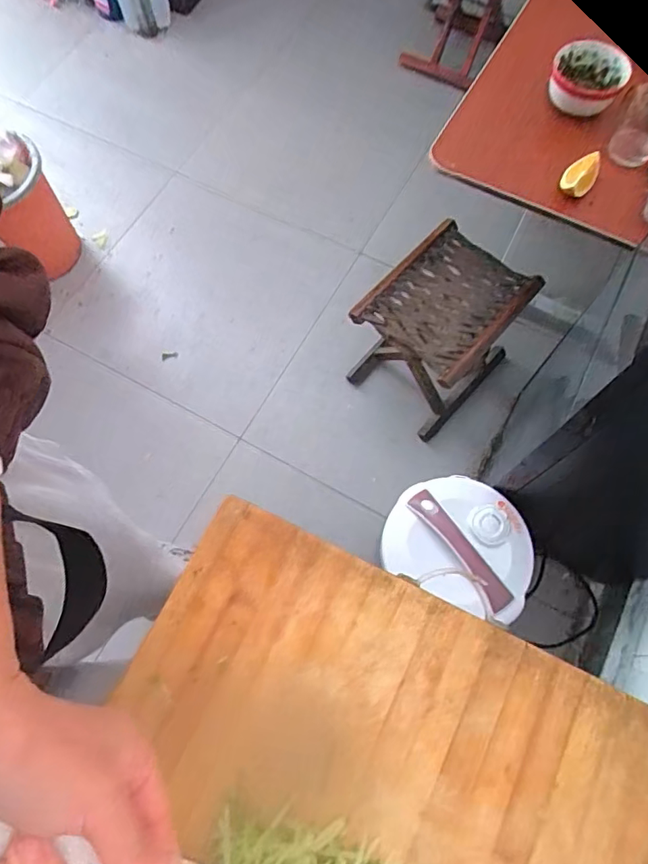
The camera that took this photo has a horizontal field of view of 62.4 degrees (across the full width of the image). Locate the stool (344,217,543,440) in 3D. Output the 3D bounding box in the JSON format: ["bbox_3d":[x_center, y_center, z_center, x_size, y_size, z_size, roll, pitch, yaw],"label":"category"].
[{"bbox_3d":[0.242,-0.207,1.157,0.240,0.299,0.289,41,76,15],"label":"stool"}]

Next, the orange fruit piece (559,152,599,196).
[{"bbox_3d":[0.426,-0.427,0.889,0.051,0.036,0.068,27,73,11],"label":"orange fruit piece"}]

